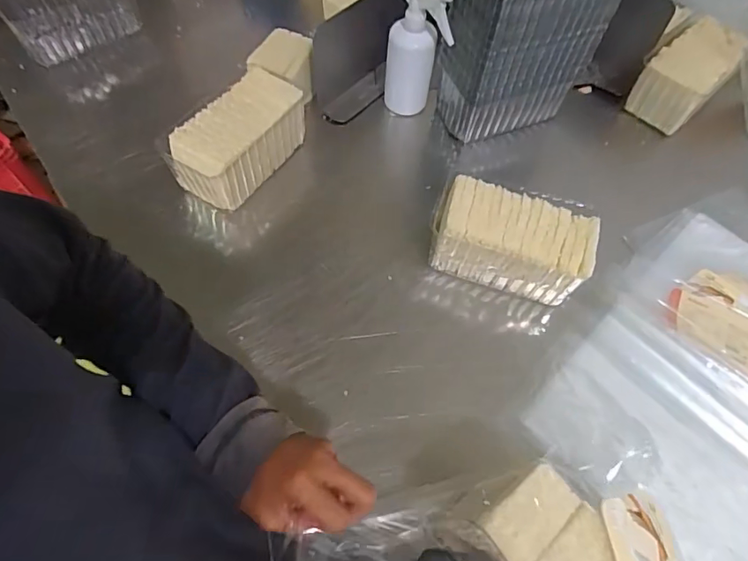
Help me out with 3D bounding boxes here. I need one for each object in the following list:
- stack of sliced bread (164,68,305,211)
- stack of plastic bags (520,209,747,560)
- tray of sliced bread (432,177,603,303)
[{"bbox_3d":[-0.198,-0.200,0.738,0.109,0.115,0.205,32,65,14],"label":"stack of sliced bread"},{"bbox_3d":[0.432,0.130,0.609,0.317,0.020,0.444,39,67,17],"label":"stack of plastic bags"},{"bbox_3d":[0.186,-0.053,0.670,0.199,0.098,0.115,17,62,7],"label":"tray of sliced bread"}]

